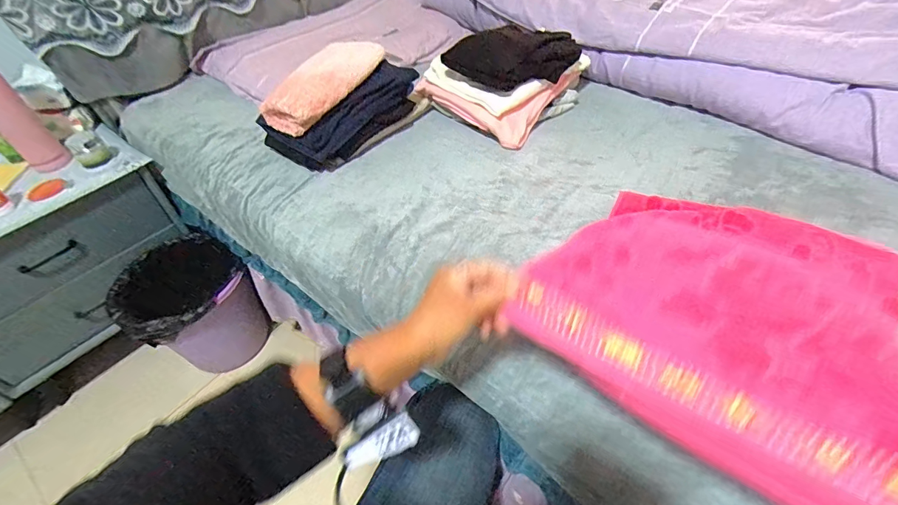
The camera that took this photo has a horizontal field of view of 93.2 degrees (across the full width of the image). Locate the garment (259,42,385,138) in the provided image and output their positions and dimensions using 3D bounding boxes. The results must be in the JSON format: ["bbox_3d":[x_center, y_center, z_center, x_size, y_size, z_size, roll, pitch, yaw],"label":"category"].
[{"bbox_3d":[-0.221,-0.311,0.763,0.086,0.065,0.249,33,70,31],"label":"garment"}]

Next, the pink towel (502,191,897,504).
[{"bbox_3d":[0.299,0.035,0.453,0.326,0.122,0.430,29,55,28],"label":"pink towel"}]

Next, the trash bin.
[{"bbox_3d":[-0.625,0.142,1.055,0.292,0.246,0.261,21,52,23],"label":"trash bin"}]

